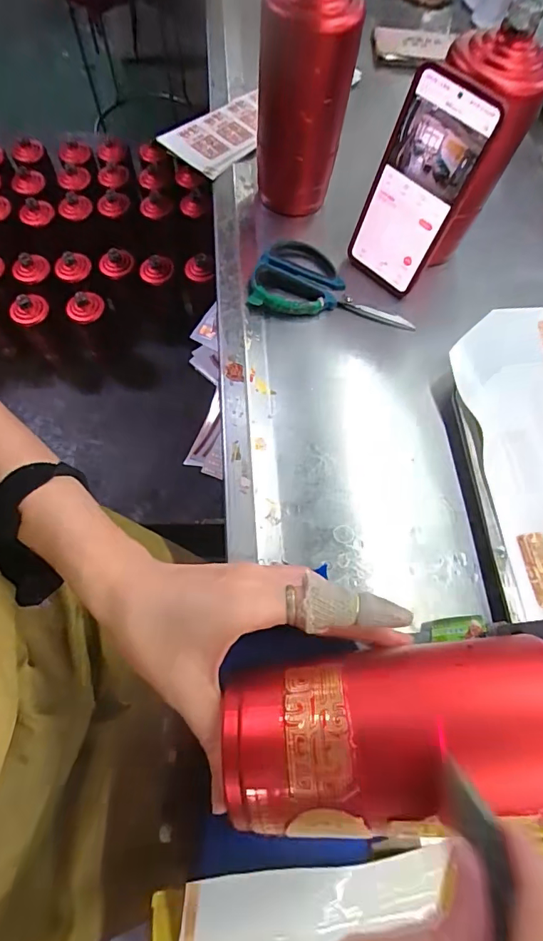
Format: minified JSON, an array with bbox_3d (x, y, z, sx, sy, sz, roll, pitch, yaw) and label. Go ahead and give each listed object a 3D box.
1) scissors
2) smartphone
[{"bbox_3d":[0.062,-0.189,0.463,0.160,0.016,0.079,6,67,0],"label":"scissors"},{"bbox_3d":[0.125,-0.244,0.412,0.079,0.164,0.011,44,57,16],"label":"smartphone"}]

